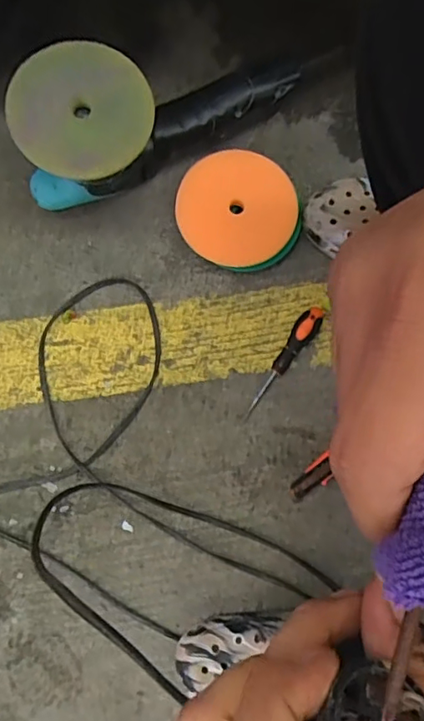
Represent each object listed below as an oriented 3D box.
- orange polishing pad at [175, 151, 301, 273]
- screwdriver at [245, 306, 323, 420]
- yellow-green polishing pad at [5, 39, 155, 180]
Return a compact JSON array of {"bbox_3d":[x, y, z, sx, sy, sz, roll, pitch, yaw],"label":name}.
[{"bbox_3d":[0.033,-0.179,0.659,0.145,0.019,0.135,5,94,-5],"label":"orange polishing pad"},{"bbox_3d":[0.087,0.001,0.671,0.026,0.022,0.152,34,97,5],"label":"screwdriver"},{"bbox_3d":[-0.129,-0.245,0.540,0.128,0.020,0.134,32,86,-10],"label":"yellow-green polishing pad"}]

